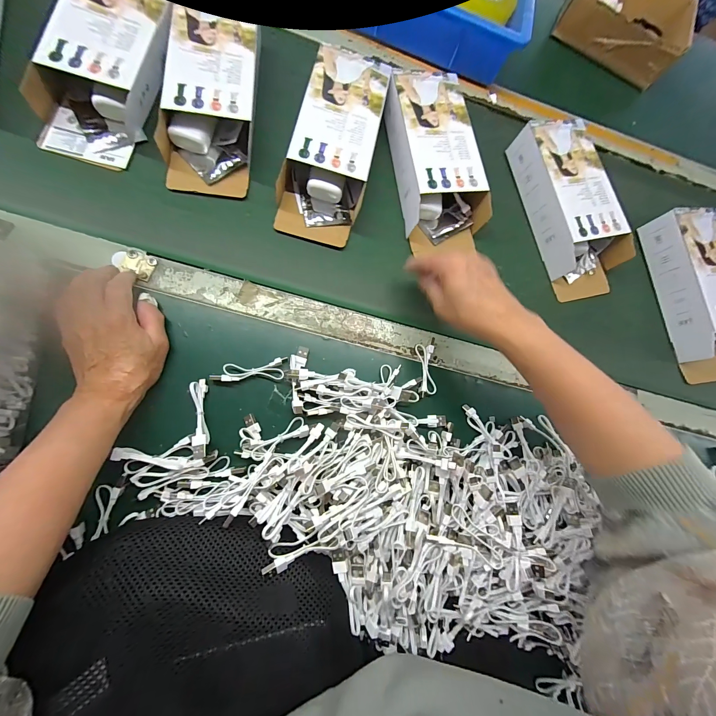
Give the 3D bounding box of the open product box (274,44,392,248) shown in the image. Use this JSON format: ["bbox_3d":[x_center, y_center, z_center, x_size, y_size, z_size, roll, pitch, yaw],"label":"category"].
[{"bbox_3d":[-0.030,-0.277,0.402,0.103,0.061,0.252,14,80,-2],"label":"open product box"}]

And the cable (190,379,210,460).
[{"bbox_3d":[-0.160,0.060,0.309,0.013,0.018,0.078,-7,81,-5],"label":"cable"}]

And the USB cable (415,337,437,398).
[{"bbox_3d":[0.084,0.011,0.375,0.023,0.019,0.072,3,81,-3],"label":"USB cable"}]

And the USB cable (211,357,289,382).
[{"bbox_3d":[-0.119,0.013,0.331,0.078,0.012,0.023,-3,81,-4],"label":"USB cable"}]

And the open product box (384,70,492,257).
[{"bbox_3d":[0.106,-0.269,0.422,0.106,0.056,0.234,-10,82,-5],"label":"open product box"}]

